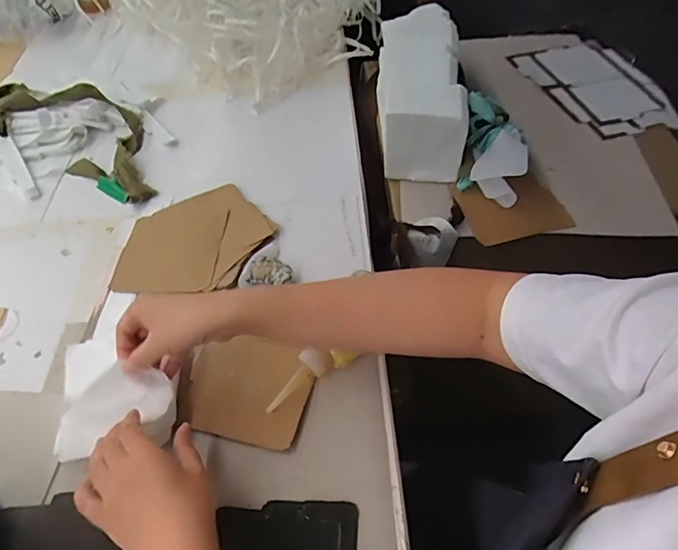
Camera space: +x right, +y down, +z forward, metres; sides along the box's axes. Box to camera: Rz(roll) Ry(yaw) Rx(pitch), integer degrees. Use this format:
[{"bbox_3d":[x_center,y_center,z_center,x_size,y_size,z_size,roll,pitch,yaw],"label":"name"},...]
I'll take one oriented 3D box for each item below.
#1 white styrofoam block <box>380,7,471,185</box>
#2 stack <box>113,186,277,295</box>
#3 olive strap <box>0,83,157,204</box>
[{"bbox_3d":[0.123,-0.290,0.726,0.116,0.122,0.288,3,53,6],"label":"white styrofoam block"},{"bbox_3d":[-0.185,-0.052,0.640,0.190,0.013,0.177,2,52,4],"label":"stack"},{"bbox_3d":[-0.440,-0.251,0.785,0.459,0.044,0.154,24,57,20],"label":"olive strap"}]

